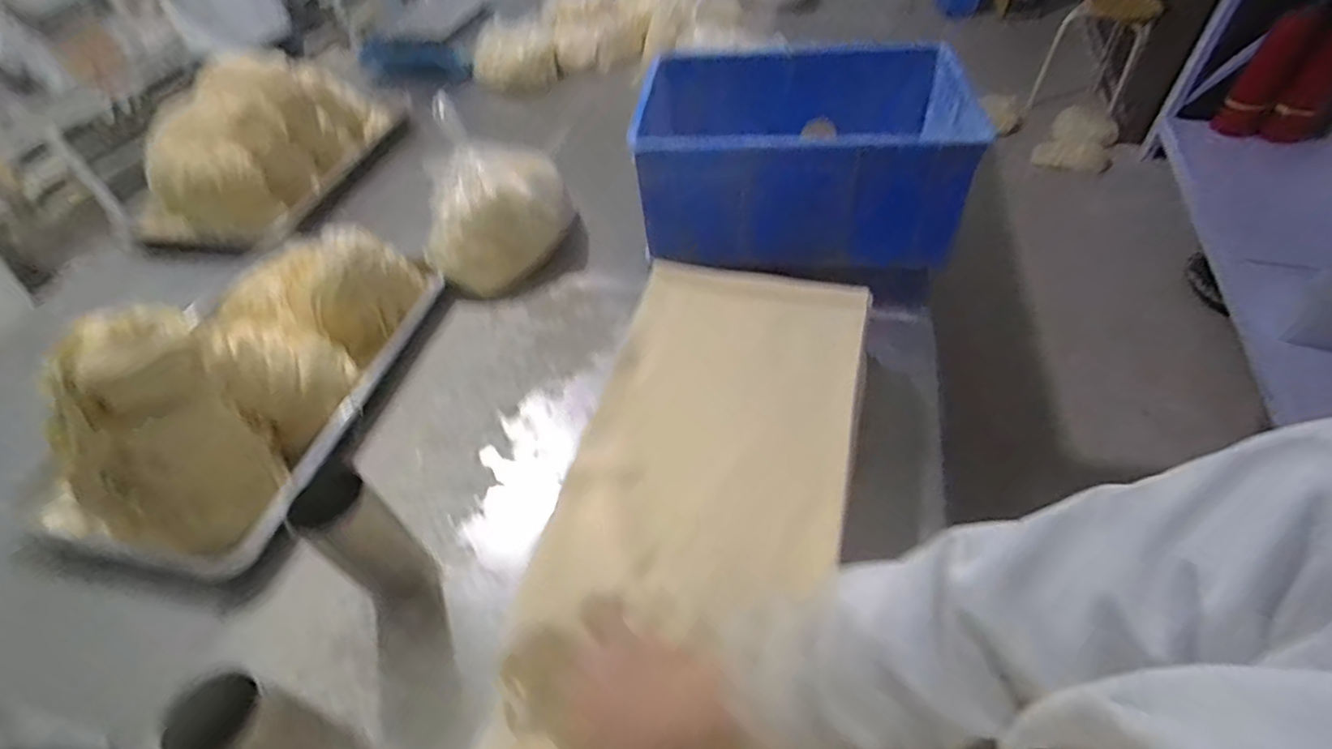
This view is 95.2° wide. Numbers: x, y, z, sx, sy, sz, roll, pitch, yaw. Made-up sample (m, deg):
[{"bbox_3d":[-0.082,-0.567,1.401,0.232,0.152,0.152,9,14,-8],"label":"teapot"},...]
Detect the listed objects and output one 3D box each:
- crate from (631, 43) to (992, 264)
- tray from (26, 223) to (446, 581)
[{"bbox_3d":[0.228,-0.395,1.060,0.511,0.229,0.341,2,49,7],"label":"crate"},{"bbox_3d":[-0.575,-0.040,0.834,0.280,0.249,0.554,6,50,11],"label":"tray"}]

